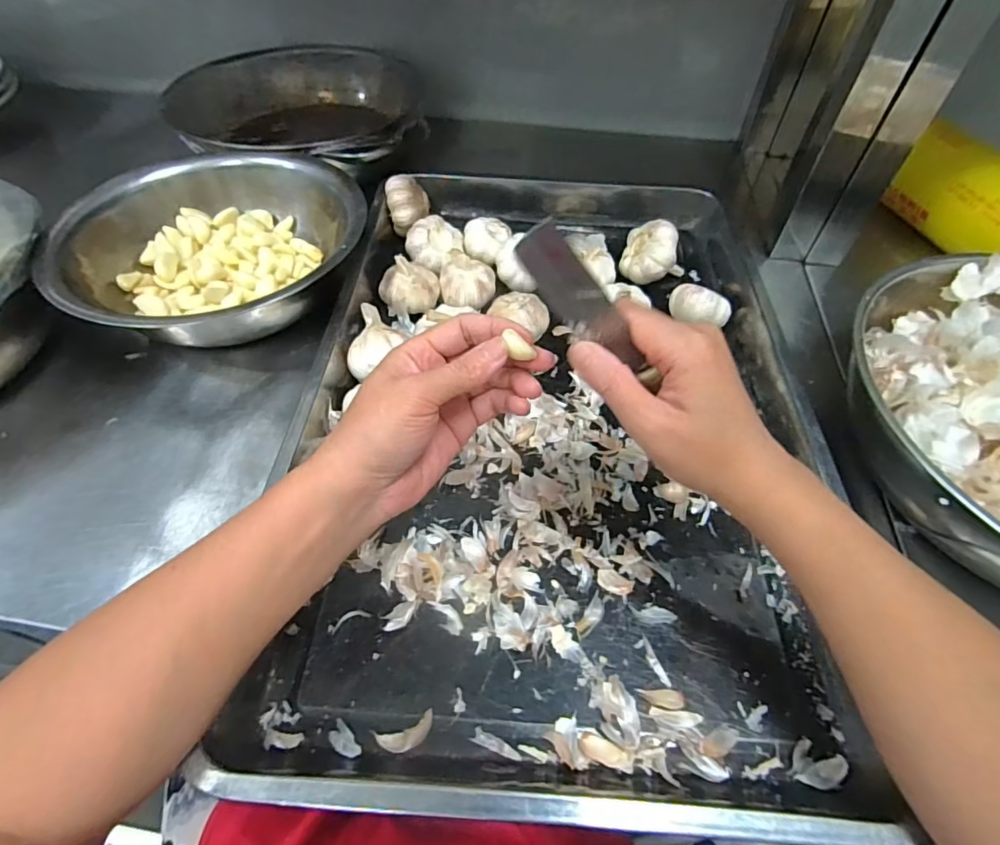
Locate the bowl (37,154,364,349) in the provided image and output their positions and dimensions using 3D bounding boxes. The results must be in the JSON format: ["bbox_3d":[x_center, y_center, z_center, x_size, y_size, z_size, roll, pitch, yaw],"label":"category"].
[{"bbox_3d":[-0.265,-0.168,0.487,0.270,0.078,0.223,-12,54,-10],"label":"bowl"}]

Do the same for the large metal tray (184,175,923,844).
[{"bbox_3d":[0.051,-0.018,0.425,0.401,0.067,0.554,4,53,2],"label":"large metal tray"}]

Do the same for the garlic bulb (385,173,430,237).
[{"bbox_3d":[-0.099,-0.237,0.547,0.046,0.040,0.055,-9,53,-8],"label":"garlic bulb"}]

